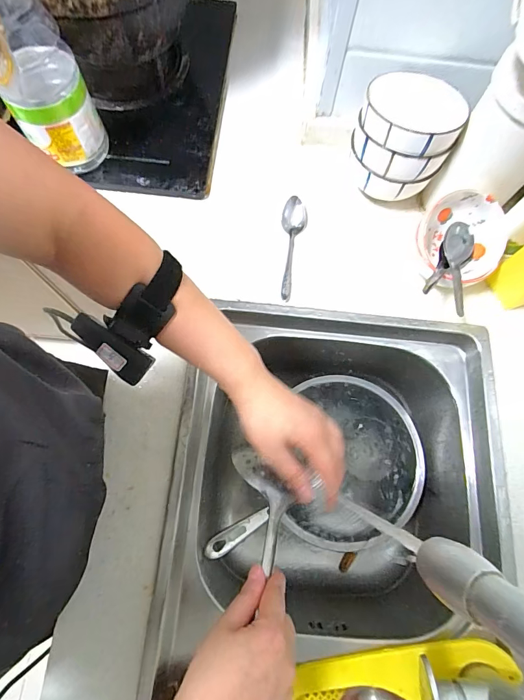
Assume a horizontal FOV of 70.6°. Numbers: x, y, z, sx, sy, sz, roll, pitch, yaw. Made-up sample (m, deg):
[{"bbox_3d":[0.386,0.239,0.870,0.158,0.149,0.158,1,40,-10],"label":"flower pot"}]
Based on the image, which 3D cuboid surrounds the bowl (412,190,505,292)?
[{"bbox_3d":[0.264,-0.142,0.486,0.105,0.070,0.109,10,73,1],"label":"bowl"}]

